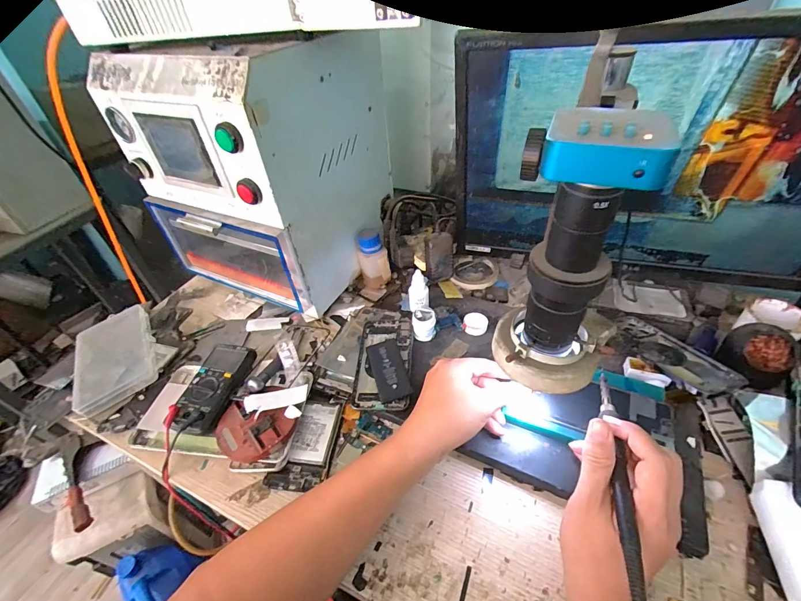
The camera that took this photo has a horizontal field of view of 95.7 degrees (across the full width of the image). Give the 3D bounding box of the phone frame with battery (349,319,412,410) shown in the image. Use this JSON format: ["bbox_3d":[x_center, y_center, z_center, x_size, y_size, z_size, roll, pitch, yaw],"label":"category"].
[{"bbox_3d":[-0.021,0.083,0.502,0.074,0.020,0.152,-1,44,7],"label":"phone frame with battery"}]

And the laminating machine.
[{"bbox_3d":[-0.199,-0.200,0.585,0.257,0.349,0.293,16,47,22],"label":"laminating machine"}]

